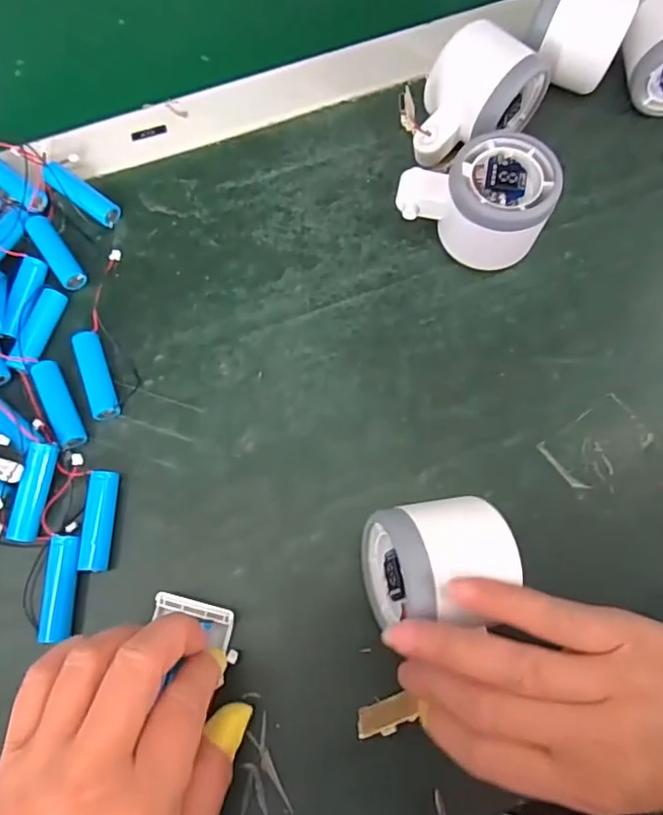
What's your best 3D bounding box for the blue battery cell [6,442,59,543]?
[{"bbox_3d":[-0.153,0.044,0.289,0.012,0.016,0.049,9,73,3],"label":"blue battery cell"}]

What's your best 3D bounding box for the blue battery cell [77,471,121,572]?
[{"bbox_3d":[-0.120,0.059,0.291,0.014,0.014,0.050,1,73,0],"label":"blue battery cell"}]

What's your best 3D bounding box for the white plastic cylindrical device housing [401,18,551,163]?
[{"bbox_3d":[0.085,-0.187,0.343,0.085,0.057,0.052,-33,76,-9],"label":"white plastic cylindrical device housing"}]

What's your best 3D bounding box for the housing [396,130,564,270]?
[{"bbox_3d":[0.082,-0.115,0.324,0.080,0.053,0.054,-6,73,-2],"label":"housing"}]

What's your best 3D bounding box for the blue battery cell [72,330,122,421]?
[{"bbox_3d":[-0.132,-0.018,0.314,0.014,0.014,0.052,-20,74,-6],"label":"blue battery cell"}]

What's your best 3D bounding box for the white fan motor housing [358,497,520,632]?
[{"bbox_3d":[0.046,0.073,0.256,0.064,0.053,0.055,0,58,-19],"label":"white fan motor housing"}]

